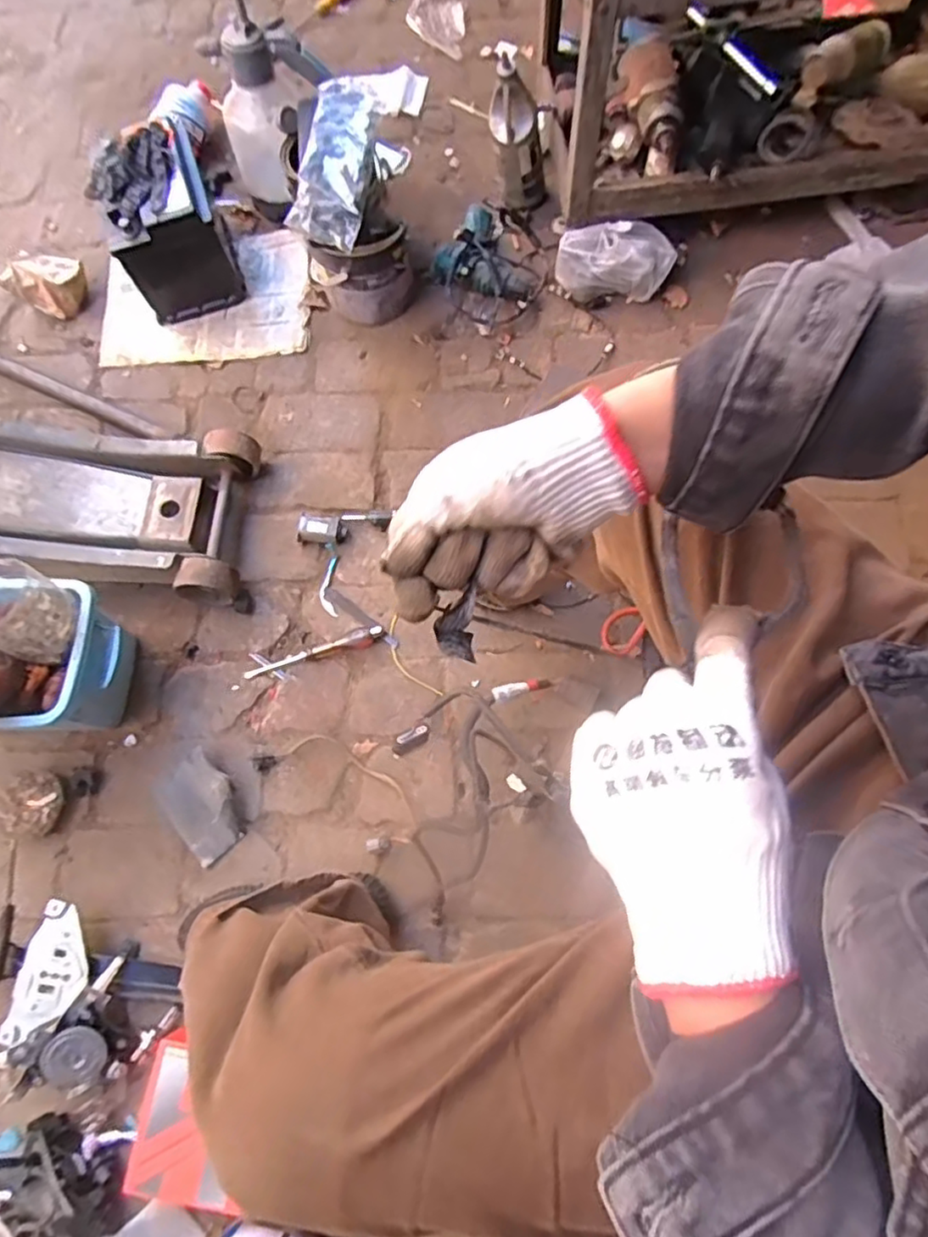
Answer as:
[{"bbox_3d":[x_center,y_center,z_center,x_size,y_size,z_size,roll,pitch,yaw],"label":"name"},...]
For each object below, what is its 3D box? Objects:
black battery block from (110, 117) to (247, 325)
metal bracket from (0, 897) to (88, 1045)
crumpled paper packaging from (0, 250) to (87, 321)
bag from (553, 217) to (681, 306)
[{"bbox_3d":[-0.483,-0.641,1.071,0.154,0.187,0.200,-17,72,-4],"label":"black battery block"},{"bbox_3d":[-0.523,0.446,0.821,0.087,0.024,0.158,7,65,8],"label":"metal bracket"},{"bbox_3d":[-0.719,-0.584,1.128,0.107,0.065,0.095,17,73,7],"label":"crumpled paper packaging"},{"bbox_3d":[0.259,-0.606,1.108,0.199,0.101,0.073,2,72,3],"label":"bag"}]

